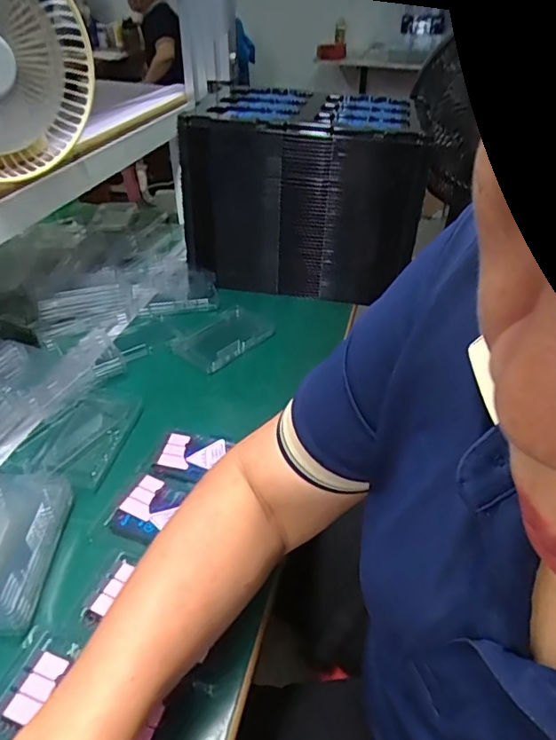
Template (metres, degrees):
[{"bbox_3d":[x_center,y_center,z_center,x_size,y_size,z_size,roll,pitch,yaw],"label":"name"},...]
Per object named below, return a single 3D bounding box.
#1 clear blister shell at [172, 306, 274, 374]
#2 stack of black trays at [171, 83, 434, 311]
[{"bbox_3d":[-0.072,-0.047,0.711,0.082,0.013,0.131,29,44,29],"label":"clear blister shell"},{"bbox_3d":[0.039,-0.271,0.813,0.323,0.250,0.209,8,38,6],"label":"stack of black trays"}]

